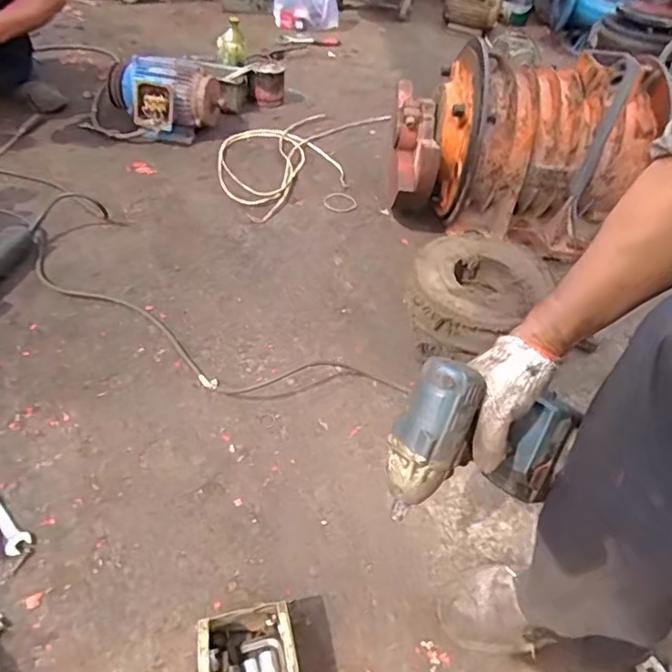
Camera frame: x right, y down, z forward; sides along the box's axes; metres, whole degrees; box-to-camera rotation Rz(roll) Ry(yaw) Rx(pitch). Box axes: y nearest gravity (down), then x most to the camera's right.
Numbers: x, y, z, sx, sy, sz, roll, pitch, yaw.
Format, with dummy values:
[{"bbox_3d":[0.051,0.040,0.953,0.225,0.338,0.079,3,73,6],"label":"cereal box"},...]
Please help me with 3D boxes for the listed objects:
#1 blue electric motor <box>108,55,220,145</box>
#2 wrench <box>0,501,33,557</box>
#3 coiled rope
[{"bbox_3d":[-0.453,-0.637,1.406,0.262,0.177,0.198,-9,49,-19],"label":"blue electric motor"},{"bbox_3d":[-0.480,0.230,0.737,0.181,0.012,0.031,38,55,25],"label":"wrench"},{"bbox_3d":[-0.099,-0.513,1.428,0.351,0.015,0.622,26,51,17],"label":"coiled rope"}]

